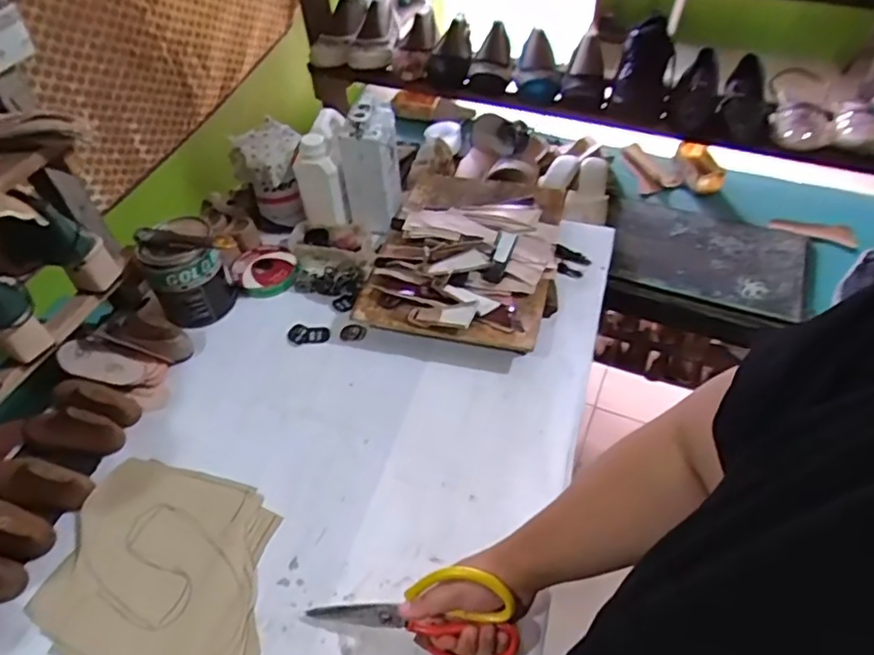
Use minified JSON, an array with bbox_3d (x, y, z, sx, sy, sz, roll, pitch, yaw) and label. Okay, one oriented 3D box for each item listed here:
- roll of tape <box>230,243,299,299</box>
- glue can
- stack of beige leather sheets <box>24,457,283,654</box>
[{"bbox_3d":[-0.271,-0.090,0.956,0.098,0.028,0.094,-1,49,1],"label":"roll of tape"},{"bbox_3d":[-0.368,-0.086,0.884,0.105,0.130,0.116,-24,53,-19],"label":"glue can"},{"bbox_3d":[-0.292,0.266,0.662,0.264,0.010,0.222,13,51,13],"label":"stack of beige leather sheets"}]

